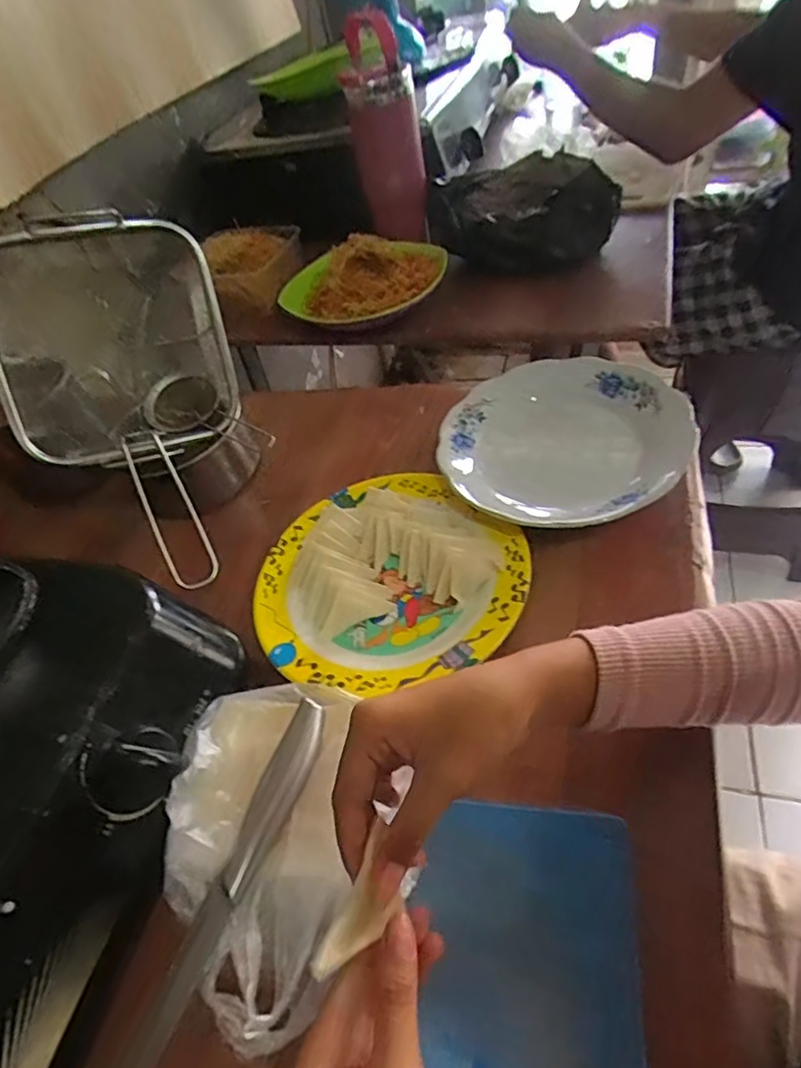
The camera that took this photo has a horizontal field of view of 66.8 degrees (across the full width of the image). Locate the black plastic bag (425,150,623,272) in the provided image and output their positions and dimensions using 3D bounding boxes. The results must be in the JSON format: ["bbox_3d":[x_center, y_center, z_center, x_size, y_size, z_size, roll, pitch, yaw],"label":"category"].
[{"bbox_3d":[0.187,-0.474,0.894,0.247,0.149,0.116,19,56,27],"label":"black plastic bag"}]

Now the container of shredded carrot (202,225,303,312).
[{"bbox_3d":[-0.217,-0.394,0.884,0.121,0.067,0.154,1,50,15],"label":"container of shredded carrot"}]

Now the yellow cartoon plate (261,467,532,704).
[{"bbox_3d":[-0.015,0.032,0.483,0.198,0.042,0.208,-2,49,2],"label":"yellow cartoon plate"}]

